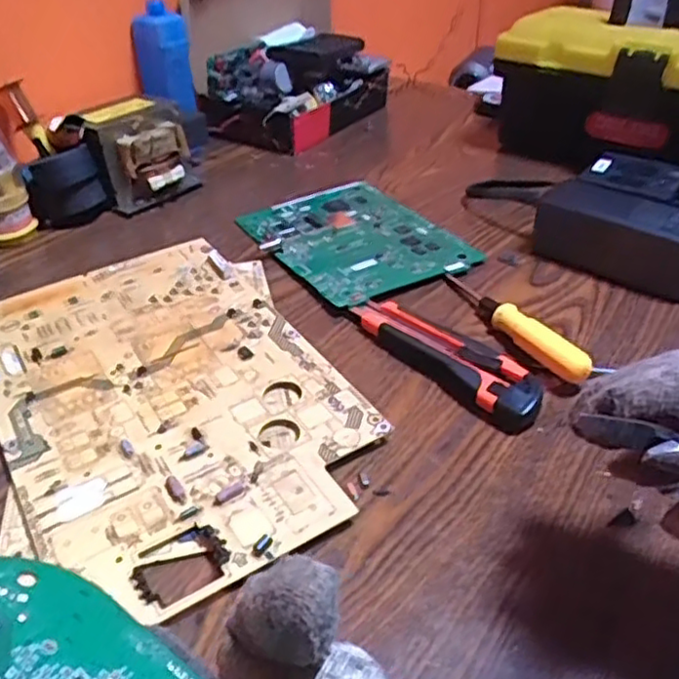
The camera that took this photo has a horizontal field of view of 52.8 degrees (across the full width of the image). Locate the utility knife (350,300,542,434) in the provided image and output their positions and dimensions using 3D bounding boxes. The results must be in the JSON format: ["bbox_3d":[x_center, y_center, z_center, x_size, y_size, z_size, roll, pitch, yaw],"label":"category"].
[{"bbox_3d":[0.066,0.009,0.448,0.036,0.022,0.152,-30,46,-33],"label":"utility knife"}]

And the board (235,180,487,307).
[{"bbox_3d":[0.011,-0.090,0.589,0.140,0.016,0.189,-20,41,-23],"label":"board"}]

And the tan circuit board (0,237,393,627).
[{"bbox_3d":[-0.114,0.029,0.437,0.189,0.014,0.304,-22,42,-25],"label":"tan circuit board"}]

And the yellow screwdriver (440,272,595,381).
[{"bbox_3d":[0.115,-0.017,0.466,0.016,0.021,0.145,-18,40,-21],"label":"yellow screwdriver"}]

